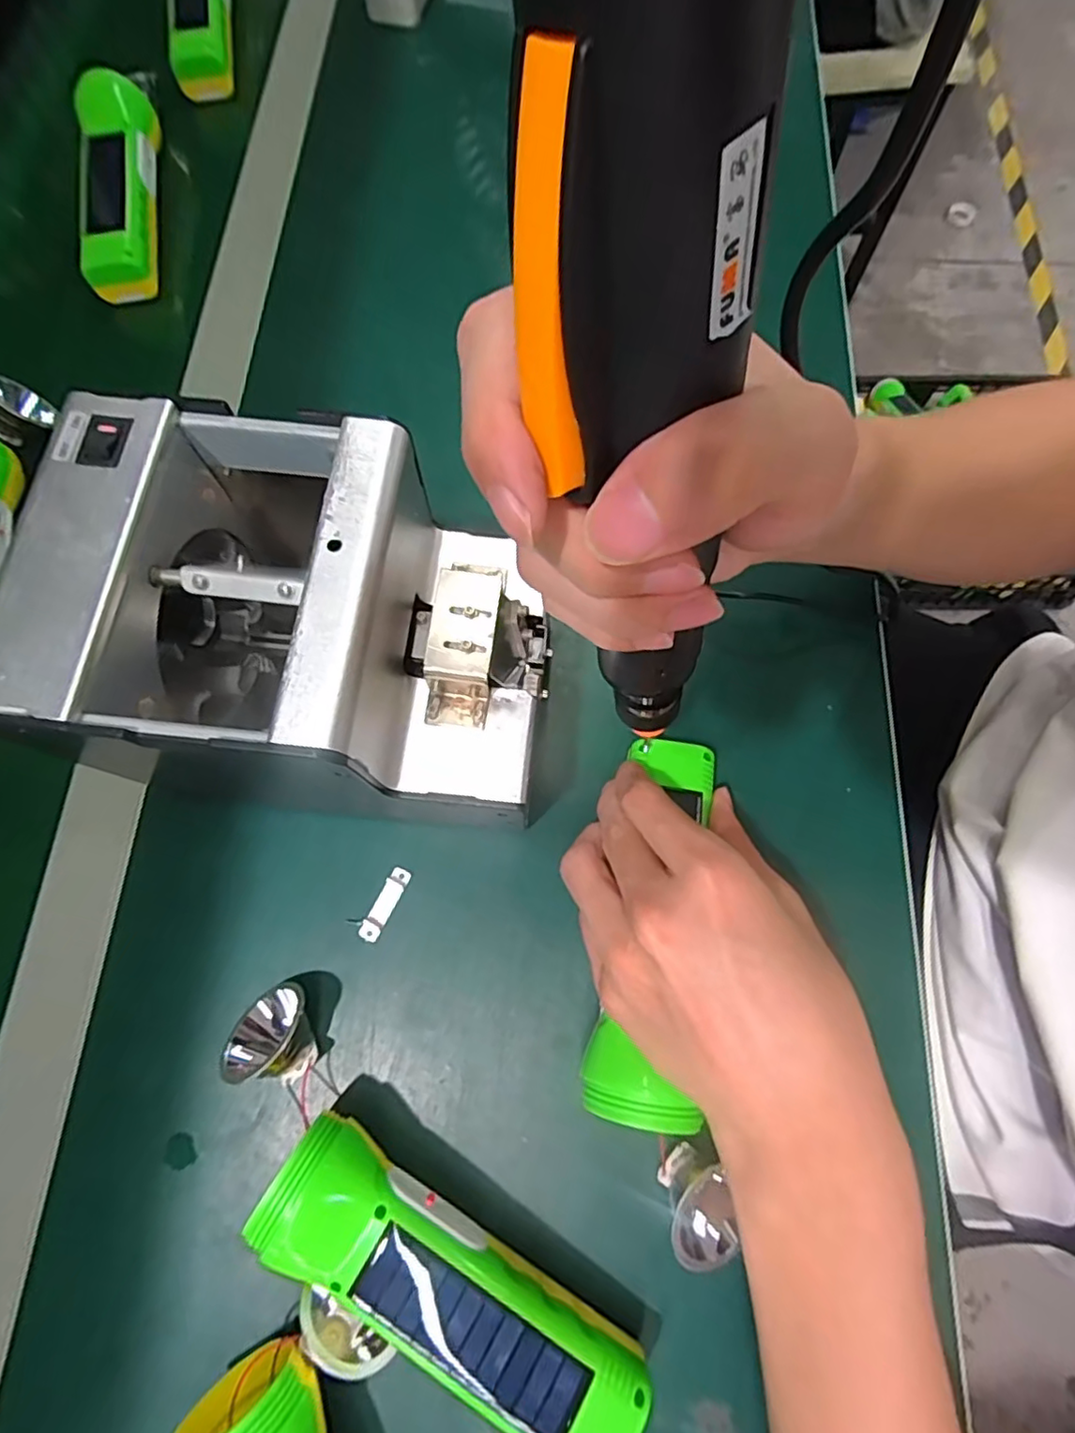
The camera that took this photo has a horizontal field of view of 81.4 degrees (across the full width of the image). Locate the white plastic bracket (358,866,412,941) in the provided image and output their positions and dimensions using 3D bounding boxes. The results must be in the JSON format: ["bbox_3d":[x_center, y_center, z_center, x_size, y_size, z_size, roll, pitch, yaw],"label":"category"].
[{"bbox_3d":[-0.076,0.093,0.311,0.010,0.004,0.037,26,75,7],"label":"white plastic bracket"}]

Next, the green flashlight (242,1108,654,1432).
[{"bbox_3d":[-0.034,0.230,0.250,0.165,0.042,0.049,33,76,8],"label":"green flashlight"}]

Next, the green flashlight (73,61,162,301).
[{"bbox_3d":[-0.299,-0.377,0.442,0.050,0.044,0.160,-9,74,0],"label":"green flashlight"}]

